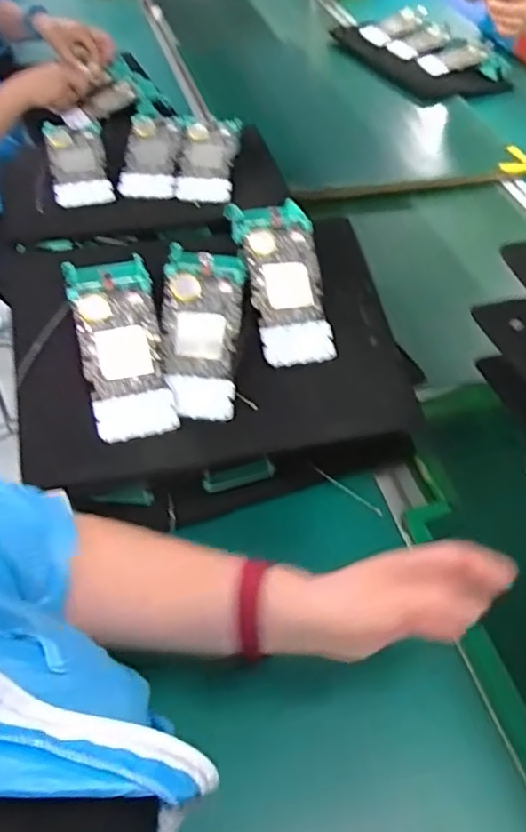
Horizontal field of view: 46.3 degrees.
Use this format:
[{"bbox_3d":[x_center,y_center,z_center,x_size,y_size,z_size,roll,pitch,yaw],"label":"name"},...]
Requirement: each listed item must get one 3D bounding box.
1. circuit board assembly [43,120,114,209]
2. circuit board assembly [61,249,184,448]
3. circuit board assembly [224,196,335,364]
[{"bbox_3d":[-0.244,-0.332,0.809,0.069,0.052,0.144,-11,52,-12],"label":"circuit board assembly"},{"bbox_3d":[-0.125,-0.061,0.544,0.069,0.025,0.166,-12,82,-13],"label":"circuit board assembly"},{"bbox_3d":[0.020,-0.127,0.589,0.072,0.021,0.163,-13,85,-13],"label":"circuit board assembly"}]

